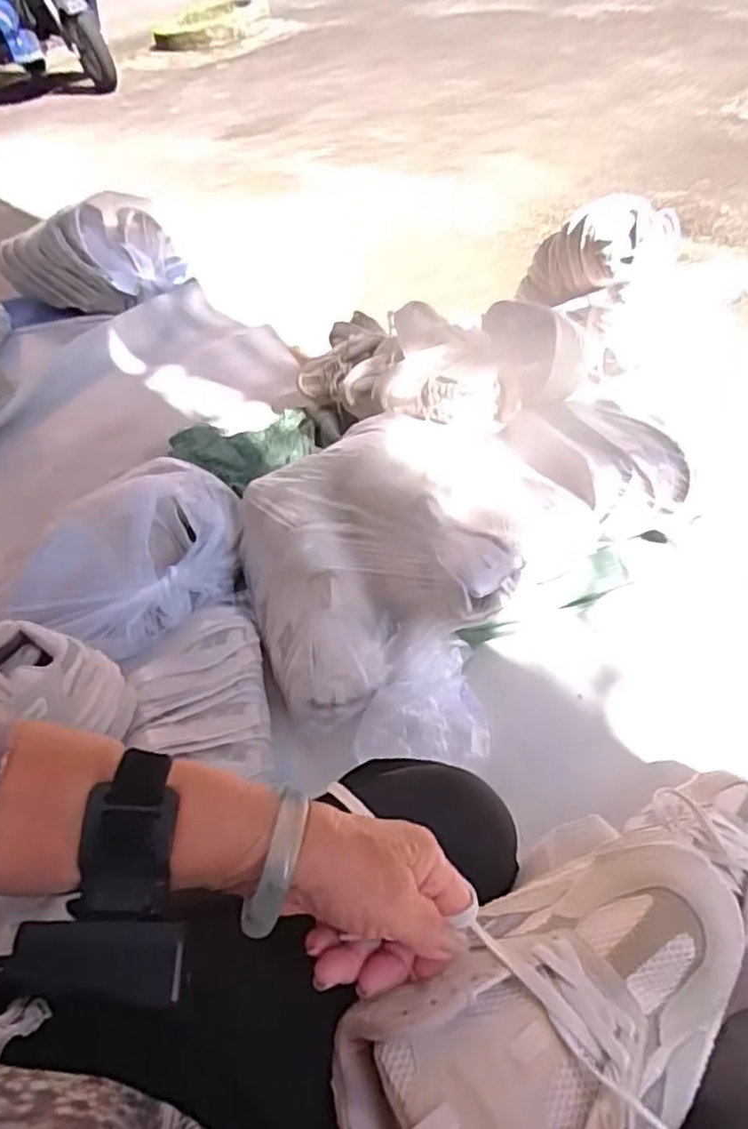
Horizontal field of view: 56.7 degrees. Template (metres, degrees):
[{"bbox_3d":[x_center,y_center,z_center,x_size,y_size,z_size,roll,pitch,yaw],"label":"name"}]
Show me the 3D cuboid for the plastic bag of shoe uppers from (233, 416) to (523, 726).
[{"bbox_3d":[-0.005,-0.017,0.946,0.349,0.162,0.365,-20,47,-4],"label":"plastic bag of shoe uppers"}]

